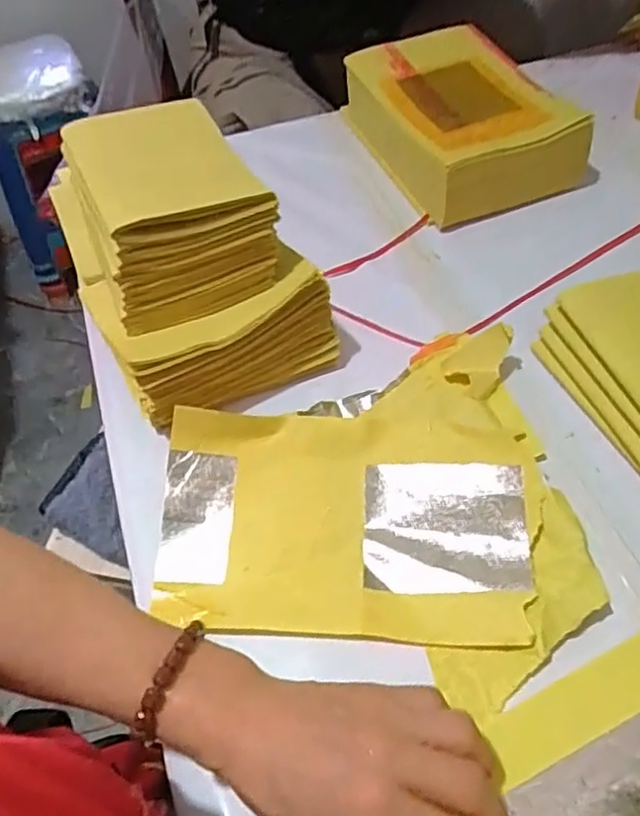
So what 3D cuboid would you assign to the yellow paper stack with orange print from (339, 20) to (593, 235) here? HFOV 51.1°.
[{"bbox_3d":[0.142,-0.302,0.709,0.173,0.083,0.230,-20,54,-10],"label":"yellow paper stack with orange print"}]

